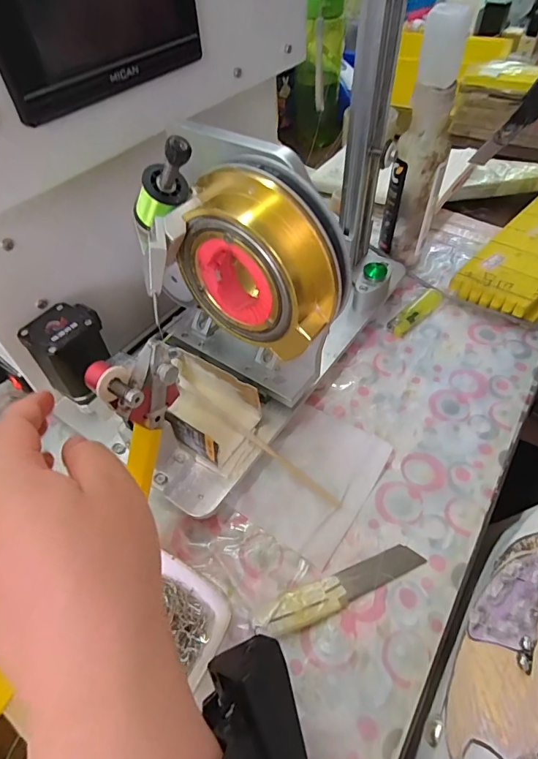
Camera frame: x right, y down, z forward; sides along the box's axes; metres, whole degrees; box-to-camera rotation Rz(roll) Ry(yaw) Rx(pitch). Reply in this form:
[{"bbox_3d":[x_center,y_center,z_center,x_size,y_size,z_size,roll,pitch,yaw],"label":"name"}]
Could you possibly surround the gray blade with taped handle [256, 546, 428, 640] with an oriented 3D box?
[{"bbox_3d":[0.049,0.139,0.284,0.118,0.012,0.021,-19,53,-13],"label":"gray blade with taped handle"}]

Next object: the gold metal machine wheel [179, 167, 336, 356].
[{"bbox_3d":[-0.009,-0.069,0.261,0.100,0.098,0.028,27,57,22],"label":"gold metal machine wheel"}]

